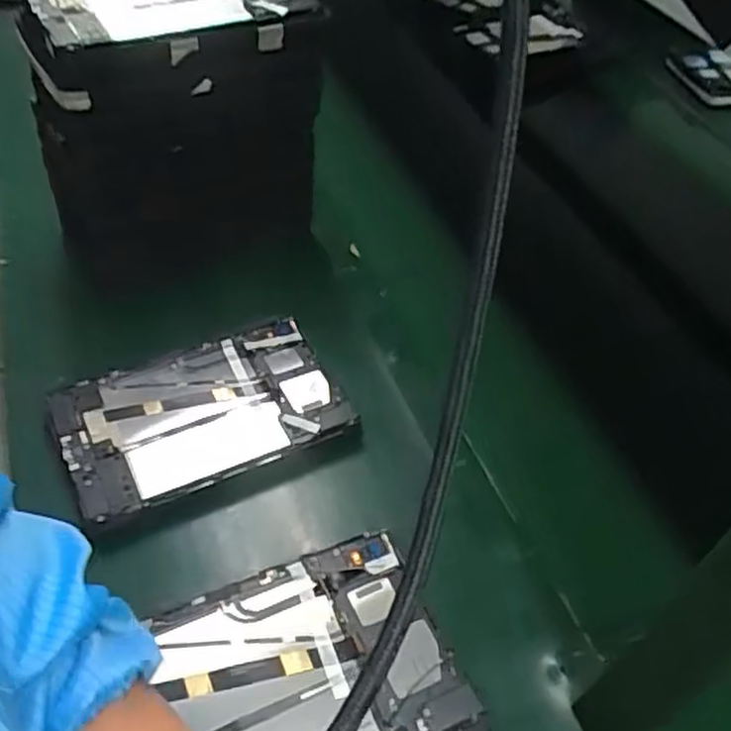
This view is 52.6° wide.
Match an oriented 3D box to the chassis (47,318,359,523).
[{"bbox_3d":[-0.141,0.041,0.644,0.232,0.020,0.139,-20,52,-23],"label":"chassis"}]

